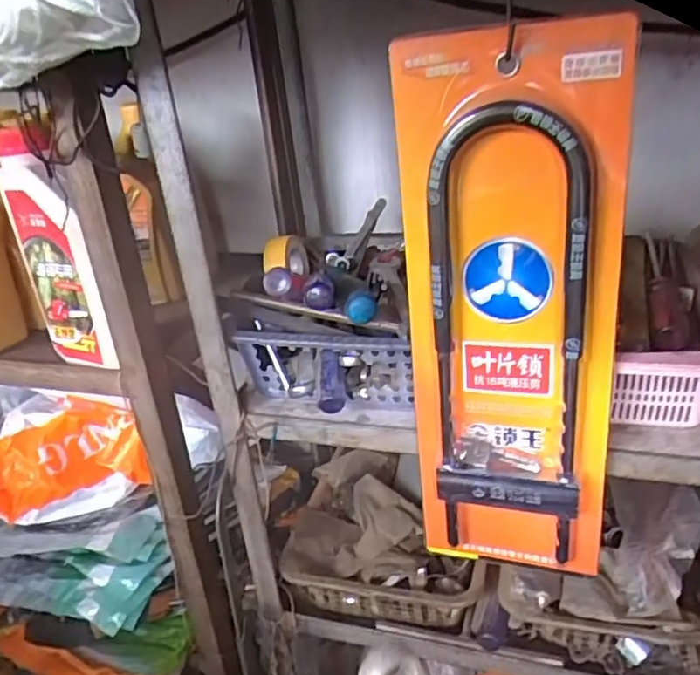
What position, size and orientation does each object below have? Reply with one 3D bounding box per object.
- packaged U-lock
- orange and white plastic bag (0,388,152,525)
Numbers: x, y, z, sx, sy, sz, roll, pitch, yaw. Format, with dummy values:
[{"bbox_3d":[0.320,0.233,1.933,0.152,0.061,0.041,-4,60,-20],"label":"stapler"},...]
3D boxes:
[{"bbox_3d":[0.113,-0.001,0.450,0.139,0.396,0.037,0,24,13],"label":"packaged U-lock"},{"bbox_3d":[-0.343,0.148,0.762,0.189,0.115,0.108,-1,24,12],"label":"orange and white plastic bag"}]

